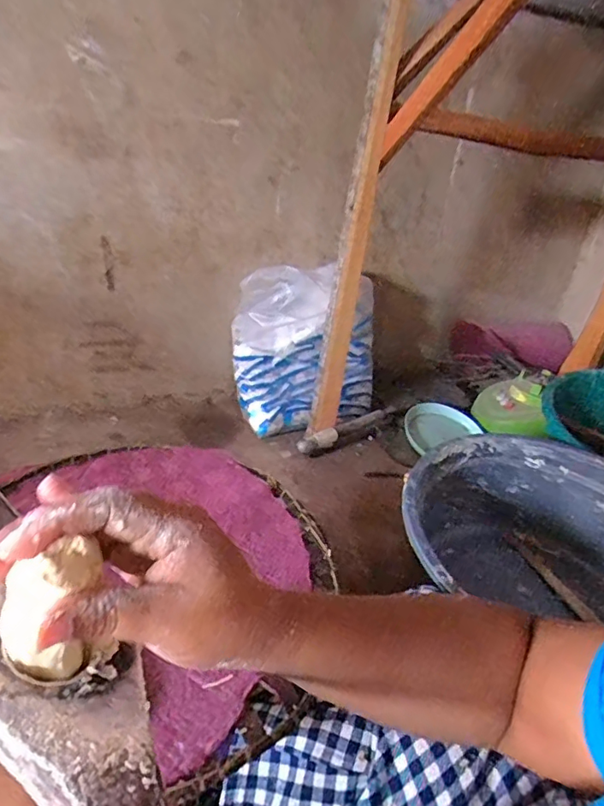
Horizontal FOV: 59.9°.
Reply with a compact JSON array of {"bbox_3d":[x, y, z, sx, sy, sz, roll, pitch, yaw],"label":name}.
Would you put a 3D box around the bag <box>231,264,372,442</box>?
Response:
[{"bbox_3d":[0.008,-0.107,1.028,0.282,0.296,0.149,7,31,0],"label":"bag"}]

